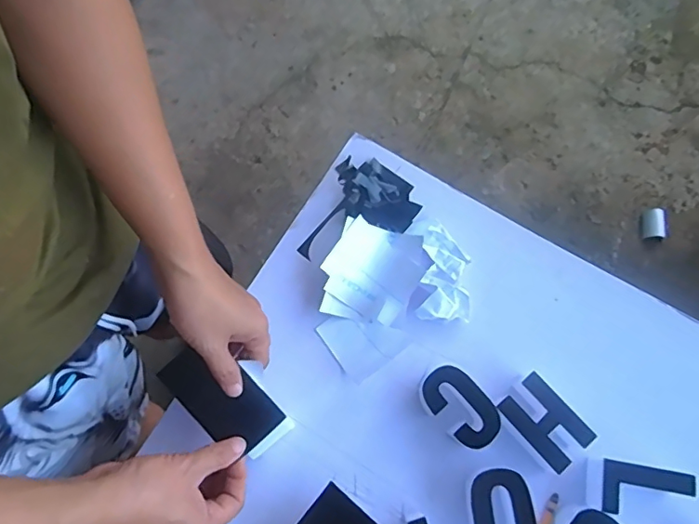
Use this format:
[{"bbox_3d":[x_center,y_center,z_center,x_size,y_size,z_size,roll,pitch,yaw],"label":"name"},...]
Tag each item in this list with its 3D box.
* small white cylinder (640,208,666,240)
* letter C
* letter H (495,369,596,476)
[{"bbox_3d":[0.800,-0.099,1.376,0.055,0.044,0.081,5,72,4],"label":"small white cylinder"},{"bbox_3d":[0.110,0.146,0.534,0.052,0.040,0.087,-44,74,-12],"label":"letter C"},{"bbox_3d":[0.194,0.161,0.526,0.056,0.036,0.084,-43,74,-12],"label":"letter H"}]

